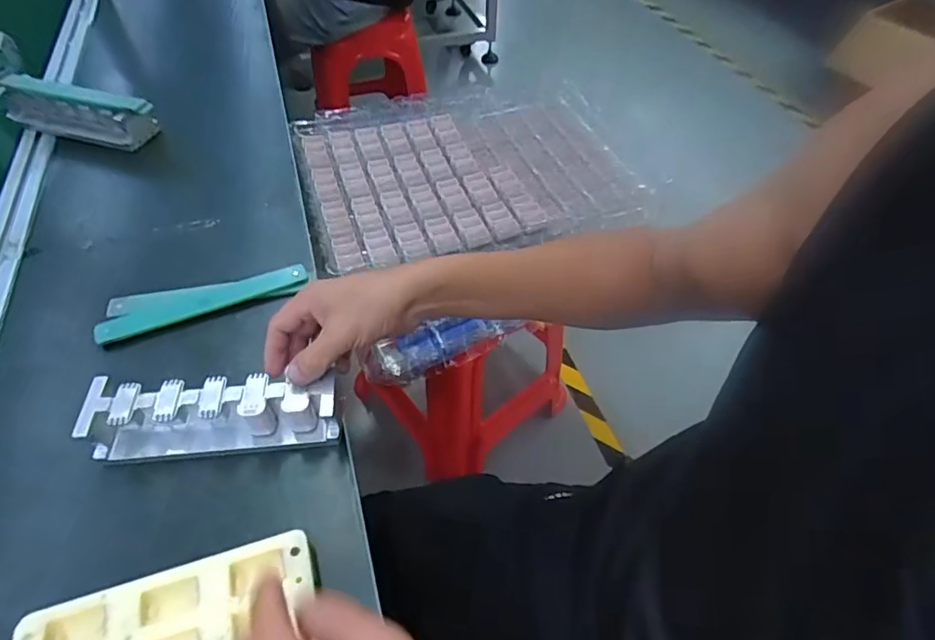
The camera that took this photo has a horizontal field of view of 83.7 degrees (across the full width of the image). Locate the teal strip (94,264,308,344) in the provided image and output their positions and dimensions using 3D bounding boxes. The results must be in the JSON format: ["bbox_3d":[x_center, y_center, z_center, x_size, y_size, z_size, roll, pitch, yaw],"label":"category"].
[{"bbox_3d":[-0.259,-0.019,0.518,0.195,0.006,0.031,-19,54,-14],"label":"teal strip"}]

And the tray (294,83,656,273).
[{"bbox_3d":[-0.005,-0.258,0.827,0.489,0.025,0.404,-14,53,-12],"label":"tray"}]

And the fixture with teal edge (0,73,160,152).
[{"bbox_3d":[-0.517,-0.273,0.689,0.212,0.063,0.051,13,52,9],"label":"fixture with teal edge"}]

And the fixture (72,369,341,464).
[{"bbox_3d":[-0.202,0.078,0.423,0.187,0.055,0.049,-3,50,-5],"label":"fixture"}]

